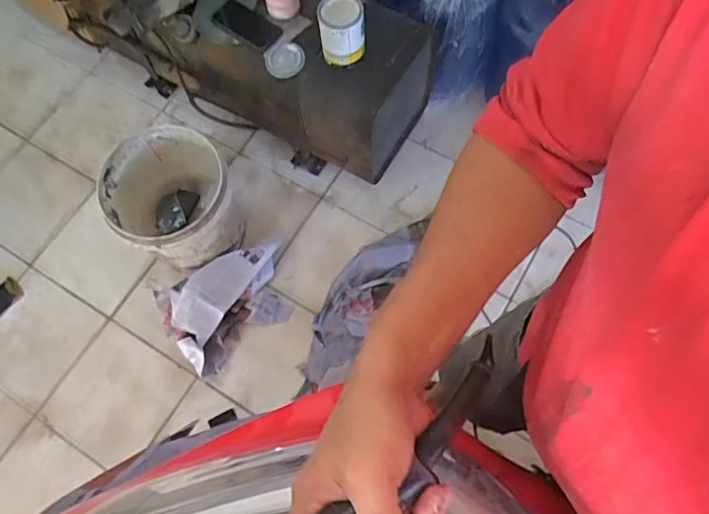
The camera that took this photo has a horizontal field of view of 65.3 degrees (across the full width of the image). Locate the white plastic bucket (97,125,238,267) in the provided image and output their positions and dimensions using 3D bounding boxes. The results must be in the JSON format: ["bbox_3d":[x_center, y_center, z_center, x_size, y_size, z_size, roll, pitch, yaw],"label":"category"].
[{"bbox_3d":[-0.449,-0.130,1.399,0.287,0.269,0.290,-1,69,2],"label":"white plastic bucket"}]

